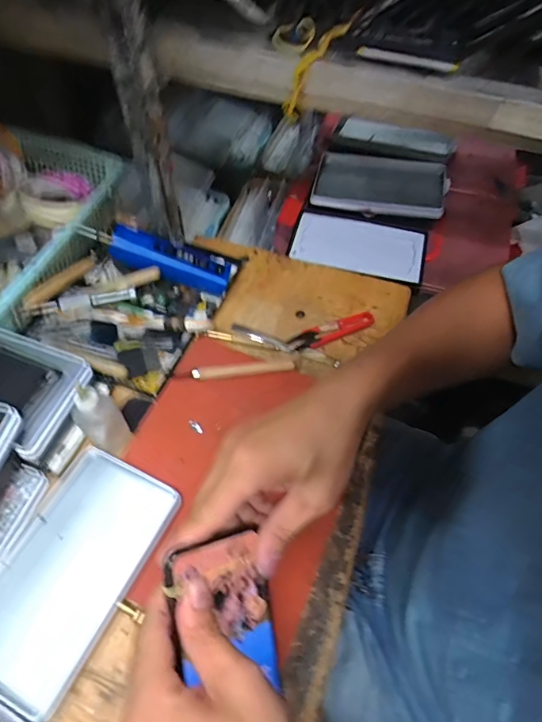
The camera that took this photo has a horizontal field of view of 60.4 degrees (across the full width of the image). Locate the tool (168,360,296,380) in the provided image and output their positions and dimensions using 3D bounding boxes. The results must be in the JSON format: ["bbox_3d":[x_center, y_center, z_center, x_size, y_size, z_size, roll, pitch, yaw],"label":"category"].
[{"bbox_3d":[-0.040,0.009,0.496,0.128,0.011,0.015,-4,58,-5],"label":"tool"}]

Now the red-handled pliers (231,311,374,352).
[{"bbox_3d":[0.038,-0.033,0.530,0.157,0.009,0.045,-3,58,-5],"label":"red-handled pliers"}]

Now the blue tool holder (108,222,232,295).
[{"bbox_3d":[-0.114,-0.114,0.531,0.134,0.037,0.029,20,55,-12],"label":"blue tool holder"}]

